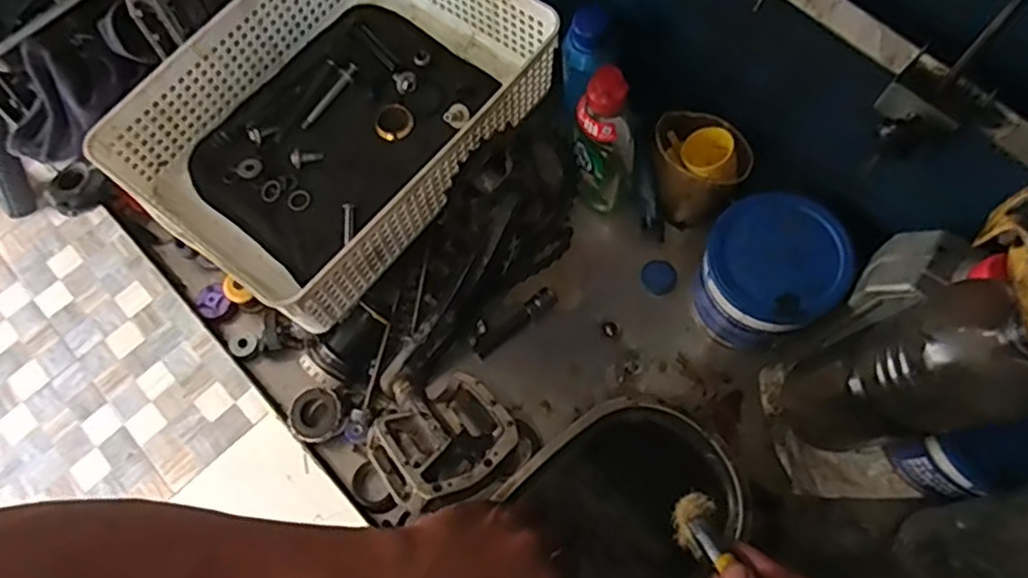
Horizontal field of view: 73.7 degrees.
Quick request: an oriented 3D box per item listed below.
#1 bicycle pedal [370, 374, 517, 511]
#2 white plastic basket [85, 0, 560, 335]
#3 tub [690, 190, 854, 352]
[{"bbox_3d":[-0.059,0.108,0.526,0.101,0.021,0.114,-30,45,-20],"label":"bicycle pedal"},{"bbox_3d":[-0.152,-0.152,0.592,0.248,0.090,0.325,36,74,15],"label":"white plastic basket"},{"bbox_3d":[0.200,-0.007,0.554,0.096,0.105,0.098,-1,68,2],"label":"tub"}]

